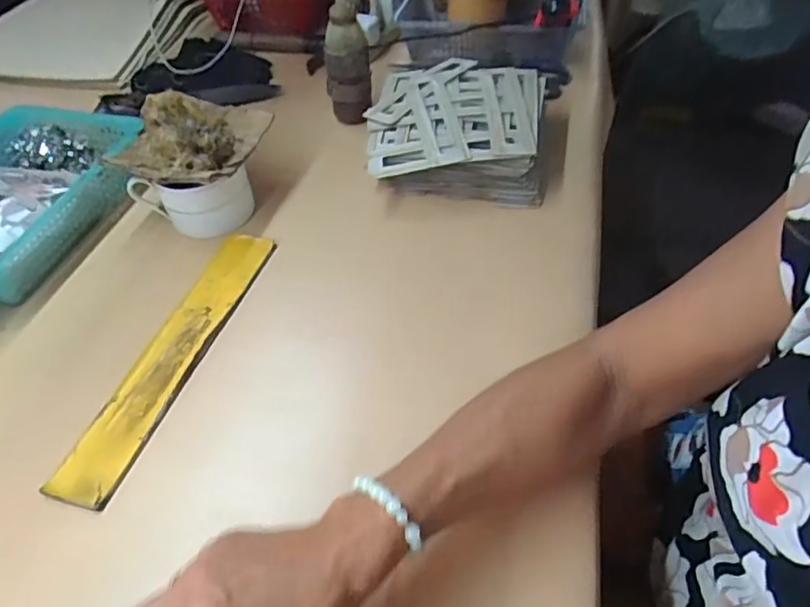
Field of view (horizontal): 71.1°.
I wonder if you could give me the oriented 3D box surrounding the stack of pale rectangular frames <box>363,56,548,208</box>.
[{"bbox_3d":[0.057,-0.189,0.613,0.180,0.065,0.196,2,48,6],"label":"stack of pale rectangular frames"}]

